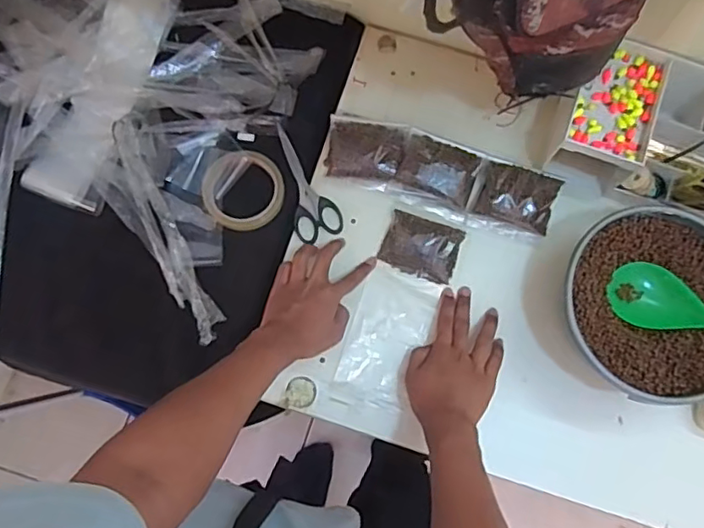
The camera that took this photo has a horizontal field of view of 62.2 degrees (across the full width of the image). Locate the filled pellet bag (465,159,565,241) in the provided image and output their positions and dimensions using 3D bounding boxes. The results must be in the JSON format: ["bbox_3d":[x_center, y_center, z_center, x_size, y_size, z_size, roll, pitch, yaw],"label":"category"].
[{"bbox_3d":[0.195,-0.074,0.700,0.093,0.041,0.076,16,77,2],"label":"filled pellet bag"}]

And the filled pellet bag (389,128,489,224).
[{"bbox_3d":[0.105,-0.106,0.703,0.102,0.040,0.081,19,77,3],"label":"filled pellet bag"}]

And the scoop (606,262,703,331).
[{"bbox_3d":[0.356,0.054,0.593,0.183,0.027,0.059,23,77,20],"label":"scoop"}]

